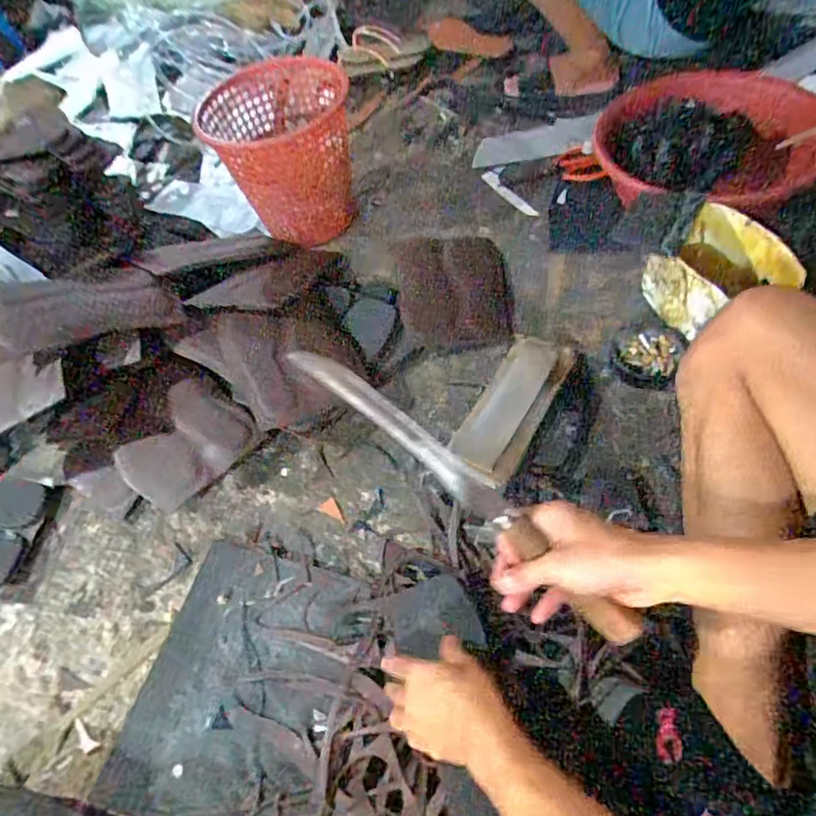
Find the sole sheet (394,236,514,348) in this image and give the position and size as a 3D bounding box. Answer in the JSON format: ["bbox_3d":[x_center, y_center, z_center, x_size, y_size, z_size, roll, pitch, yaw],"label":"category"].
[{"bbox_3d":[0.072,-0.186,0.886,0.169,0.027,0.192,-5,77,-1],"label":"sole sheet"}]

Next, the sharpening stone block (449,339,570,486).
[{"bbox_3d":[0.134,-0.007,0.733,0.086,0.024,0.235,23,64,25],"label":"sharpening stone block"}]

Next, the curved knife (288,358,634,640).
[{"bbox_3d":[0.045,0.066,0.448,0.344,0.034,0.025,41,66,2],"label":"curved knife"}]

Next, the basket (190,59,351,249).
[{"bbox_3d":[-0.228,-0.467,1.027,0.243,0.196,0.281,-9,55,6],"label":"basket"}]

